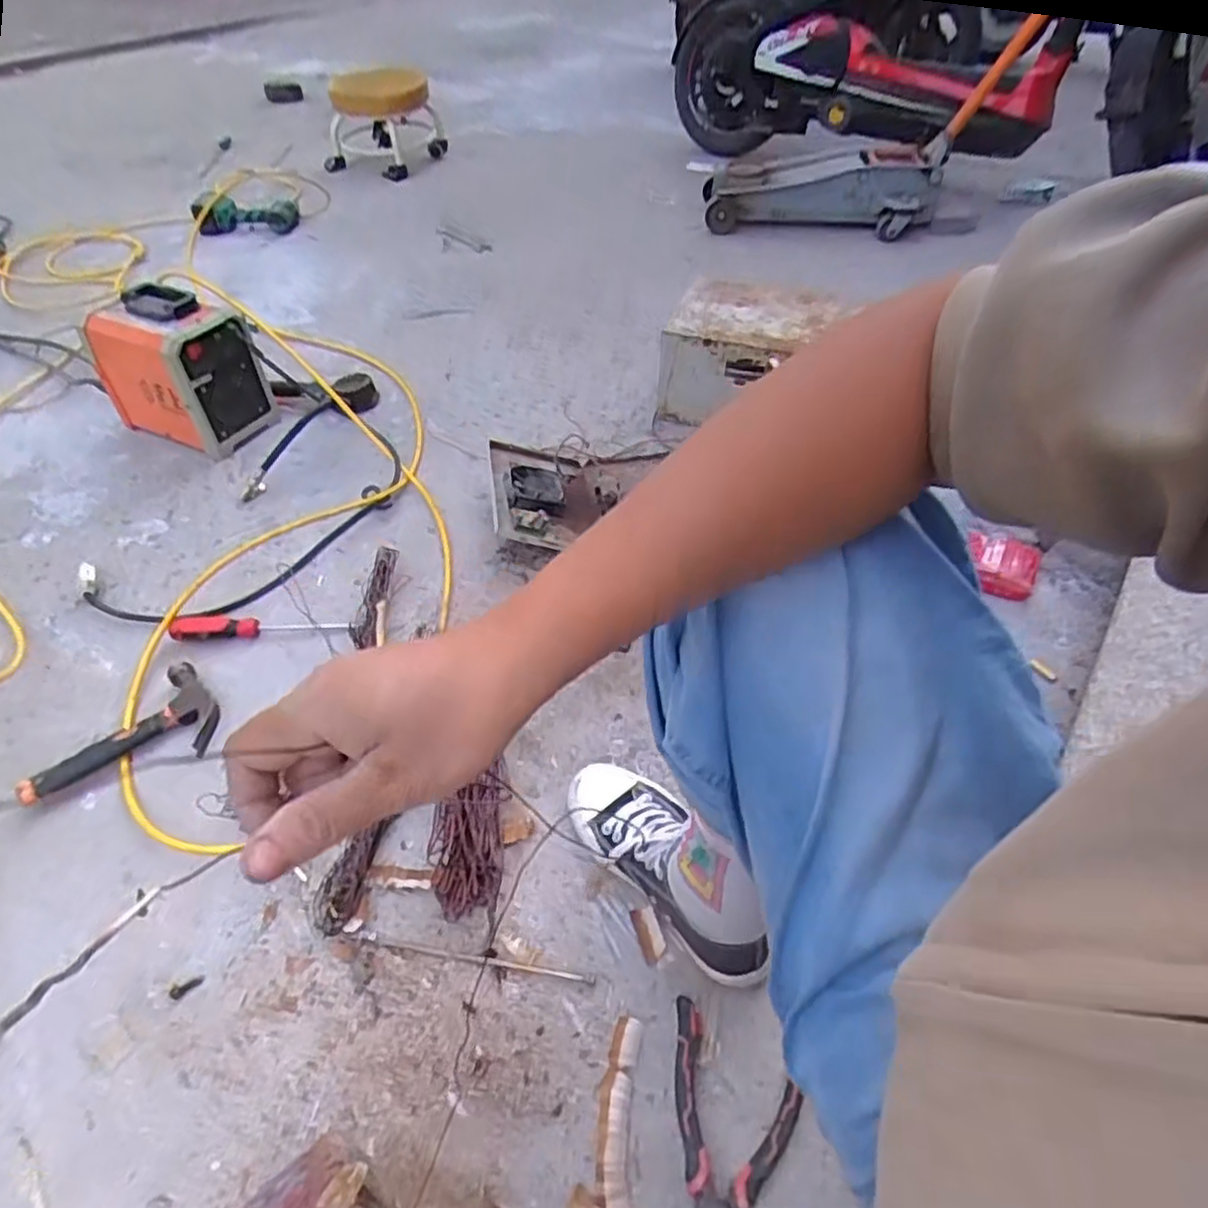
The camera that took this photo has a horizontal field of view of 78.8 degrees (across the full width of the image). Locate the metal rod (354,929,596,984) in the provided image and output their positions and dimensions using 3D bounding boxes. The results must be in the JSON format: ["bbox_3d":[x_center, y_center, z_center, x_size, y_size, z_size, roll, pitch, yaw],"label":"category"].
[{"bbox_3d":[-0.120,0.329,0.686,0.225,0.004,0.009,7,47,8],"label":"metal rod"}]

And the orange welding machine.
[{"bbox_3d":[-0.675,-0.384,1.180,0.215,0.217,0.156,20,49,16],"label":"orange welding machine"}]

